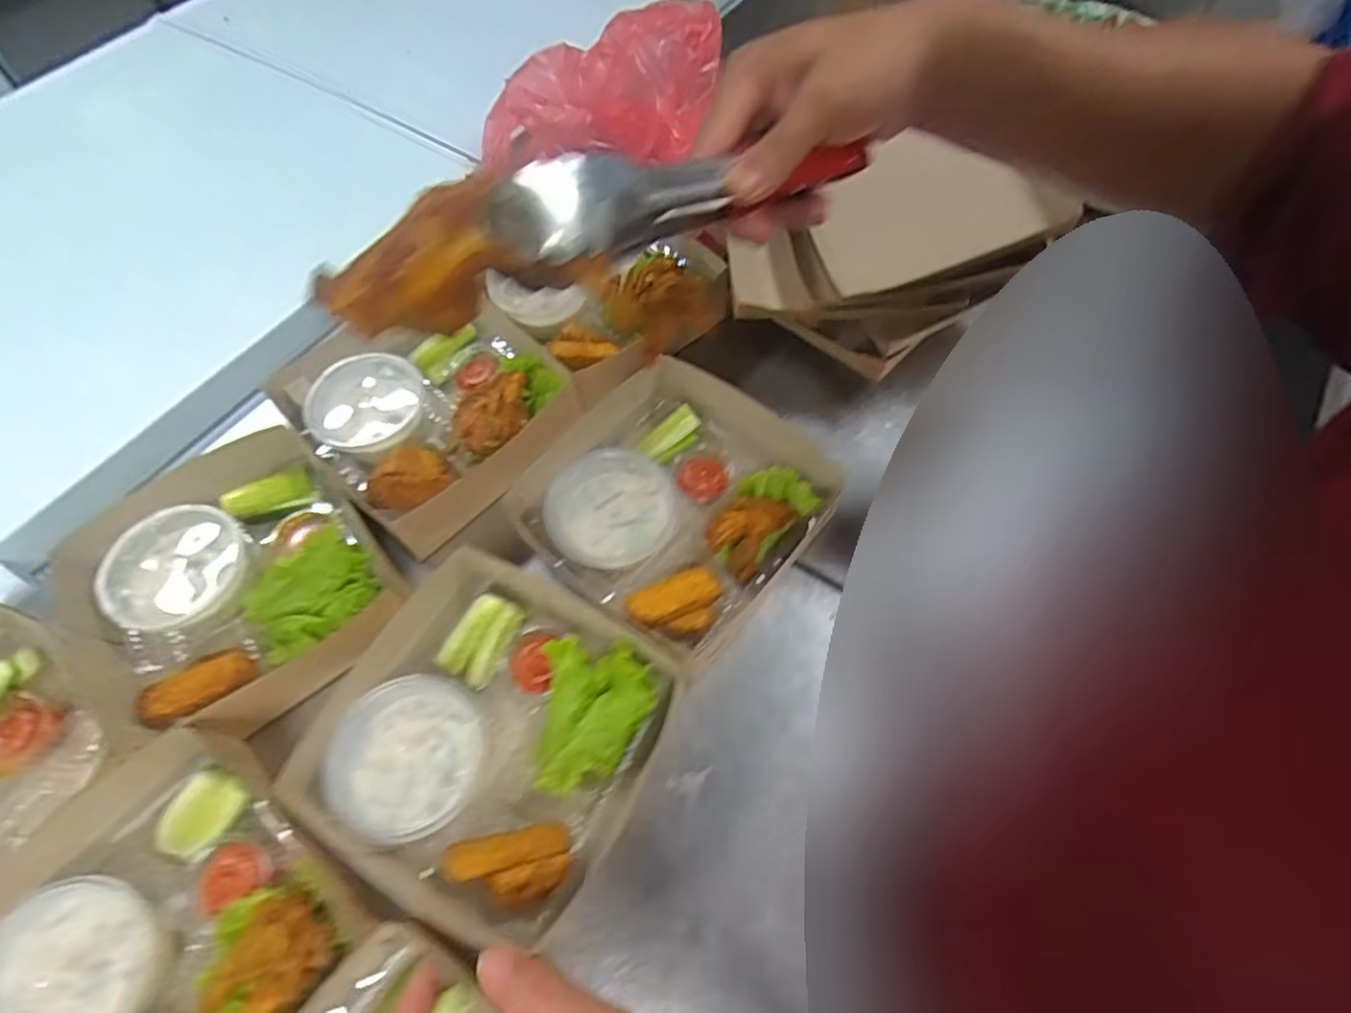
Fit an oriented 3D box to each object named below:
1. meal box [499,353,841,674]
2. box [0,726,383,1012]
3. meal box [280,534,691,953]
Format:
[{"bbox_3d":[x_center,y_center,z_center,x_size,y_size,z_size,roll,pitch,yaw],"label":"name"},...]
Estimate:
[{"bbox_3d":[0.002,-0.001,0.565,0.218,0.058,0.229,37,68,19],"label":"meal box"},{"bbox_3d":[-0.335,0.273,0.419,0.227,0.057,0.221,34,67,18],"label":"box"},{"bbox_3d":[-0.131,0.164,0.480,0.221,0.057,0.214,24,65,13],"label":"meal box"}]

